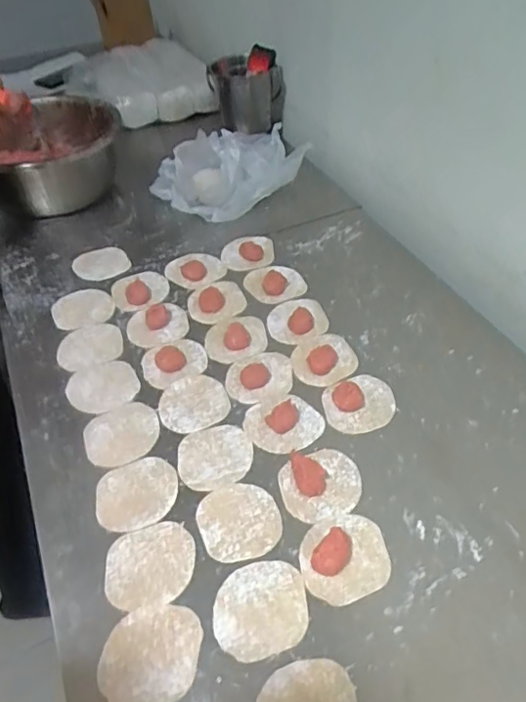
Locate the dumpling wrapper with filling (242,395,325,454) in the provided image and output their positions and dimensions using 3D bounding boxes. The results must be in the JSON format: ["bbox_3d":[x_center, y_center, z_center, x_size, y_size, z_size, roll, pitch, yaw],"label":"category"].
[{"bbox_3d":[0.024,0.081,0.641,0.089,0.014,0.077,-16,48,-11],"label":"dumpling wrapper with filling"}]

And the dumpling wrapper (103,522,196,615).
[{"bbox_3d":[-0.109,0.207,0.533,0.085,0.005,0.079,-13,48,-9],"label":"dumpling wrapper"}]

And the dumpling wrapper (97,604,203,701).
[{"bbox_3d":[-0.097,0.263,0.477,0.080,0.004,0.082,-2,47,2],"label":"dumpling wrapper"}]

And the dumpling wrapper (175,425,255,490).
[{"bbox_3d":[-0.054,0.118,0.618,0.083,0.004,0.080,-2,47,2],"label":"dumpling wrapper"}]

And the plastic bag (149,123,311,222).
[{"bbox_3d":[-0.061,-0.336,0.980,0.262,0.114,0.168,-22,50,-16],"label":"plastic bag"}]

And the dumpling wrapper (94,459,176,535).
[{"bbox_3d":[-0.135,0.152,0.588,0.084,0.004,0.078,-15,48,-10],"label":"dumpling wrapper"}]

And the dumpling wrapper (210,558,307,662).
[{"bbox_3d":[-0.003,0.232,0.497,0.085,0.004,0.078,-2,47,2],"label":"dumpling wrapper"}]

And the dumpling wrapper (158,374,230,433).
[{"bbox_3d":[-0.085,0.063,0.676,0.083,0.004,0.082,1,47,-1],"label":"dumpling wrapper"}]

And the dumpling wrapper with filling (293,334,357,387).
[{"bbox_3d":[0.080,0.007,0.708,0.083,0.014,0.078,-9,47,-5],"label":"dumpling wrapper with filling"}]

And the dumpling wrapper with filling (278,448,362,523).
[{"bbox_3d":[0.061,0.136,0.579,0.083,0.018,0.080,-2,47,2],"label":"dumpling wrapper with filling"}]

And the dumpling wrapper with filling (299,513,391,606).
[{"bbox_3d":[0.077,0.191,0.521,0.084,0.022,0.078,-2,47,2],"label":"dumpling wrapper with filling"}]

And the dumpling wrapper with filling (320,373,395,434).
[{"bbox_3d":[0.115,0.058,0.655,0.082,0.019,0.077,-2,47,2],"label":"dumpling wrapper with filling"}]

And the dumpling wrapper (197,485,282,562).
[{"bbox_3d":[-0.024,0.172,0.560,0.080,0.004,0.082,-2,47,2],"label":"dumpling wrapper"}]

